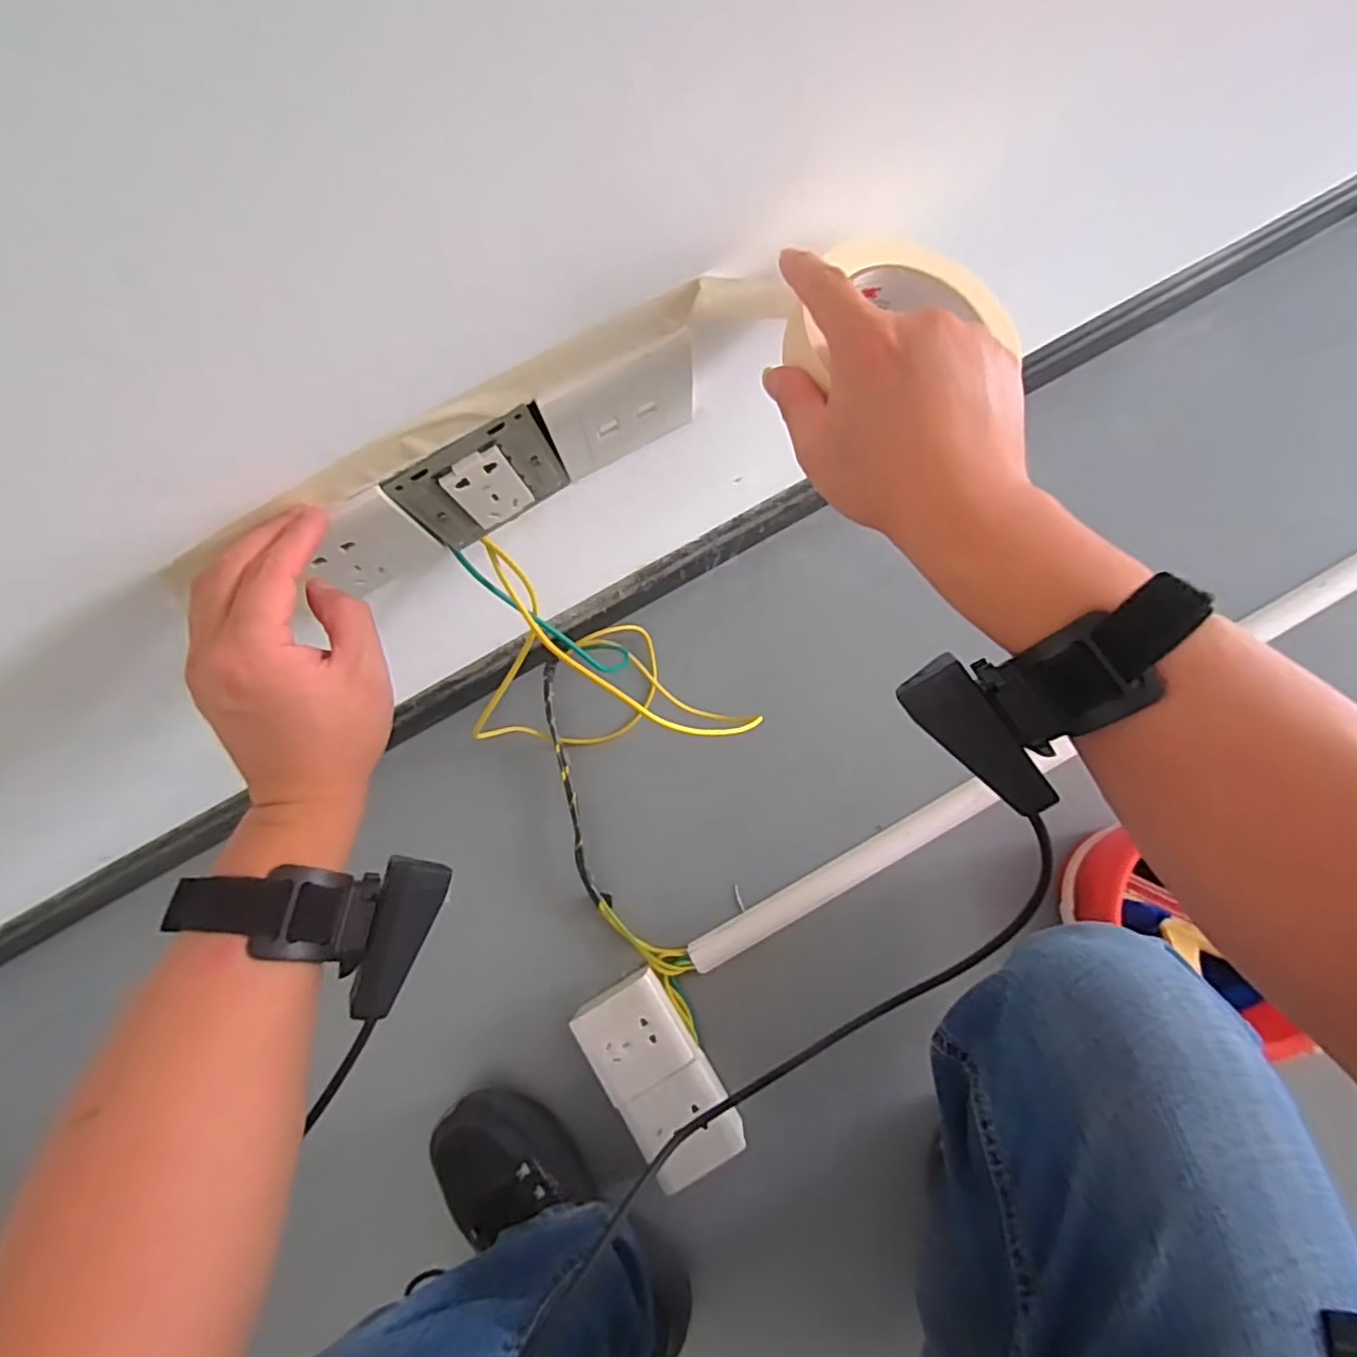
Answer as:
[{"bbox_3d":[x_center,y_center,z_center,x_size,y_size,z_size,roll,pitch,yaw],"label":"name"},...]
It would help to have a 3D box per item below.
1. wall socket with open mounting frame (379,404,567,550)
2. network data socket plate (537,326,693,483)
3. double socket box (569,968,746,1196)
[{"bbox_3d":[-0.106,-0.106,0.357,0.082,0.072,0.017,-28,82,-1],"label":"wall socket with open mounting frame"},{"bbox_3d":[-0.030,-0.149,0.358,0.085,0.074,0.008,-27,81,-1],"label":"network data socket plate"},{"bbox_3d":[-0.017,0.373,0.605,0.090,0.044,0.176,-33,82,-2],"label":"double socket box"}]

